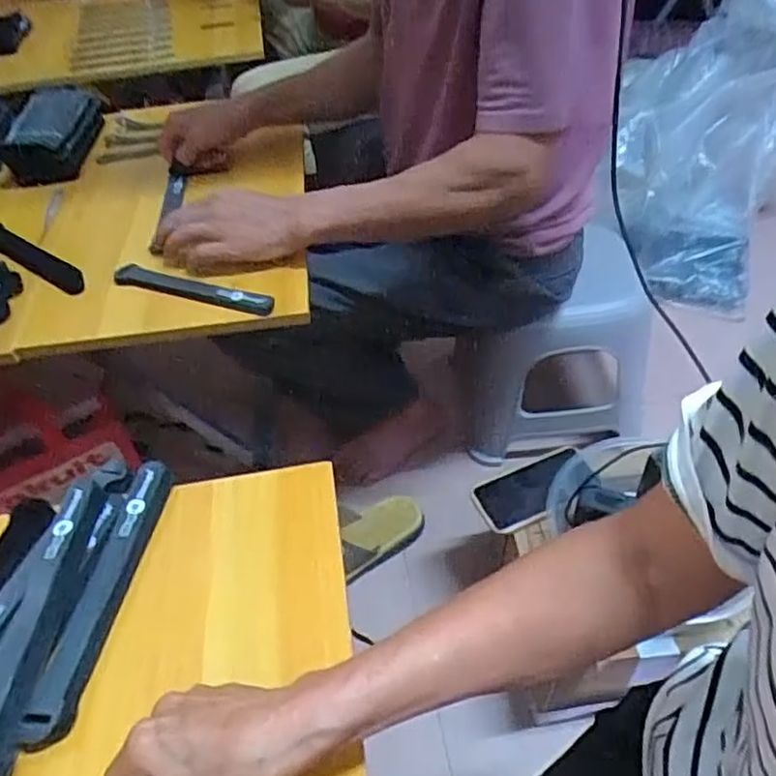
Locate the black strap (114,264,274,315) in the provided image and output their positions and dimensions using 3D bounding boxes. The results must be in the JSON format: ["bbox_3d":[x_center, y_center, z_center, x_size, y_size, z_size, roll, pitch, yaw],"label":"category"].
[{"bbox_3d":[-0.211,-0.107,0.700,0.209,0.015,0.021,15,49,21],"label":"black strap"}]

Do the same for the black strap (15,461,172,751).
[{"bbox_3d":[-0.192,0.140,0.446,0.021,0.032,0.196,1,45,8],"label":"black strap"}]

